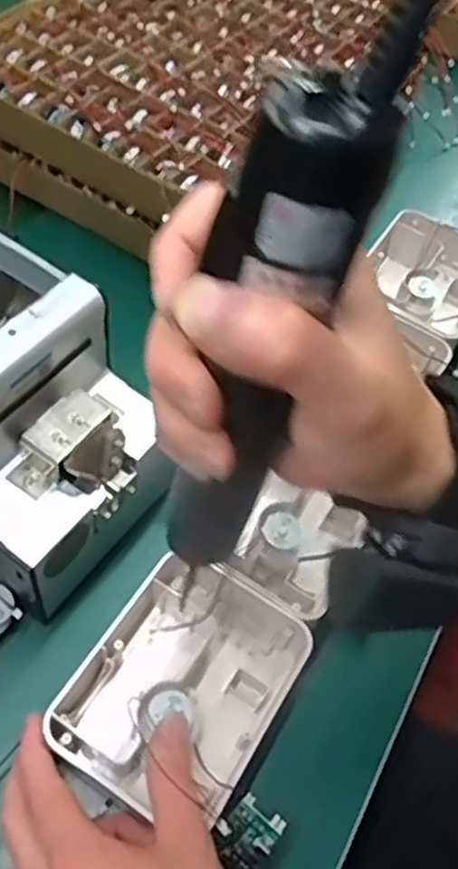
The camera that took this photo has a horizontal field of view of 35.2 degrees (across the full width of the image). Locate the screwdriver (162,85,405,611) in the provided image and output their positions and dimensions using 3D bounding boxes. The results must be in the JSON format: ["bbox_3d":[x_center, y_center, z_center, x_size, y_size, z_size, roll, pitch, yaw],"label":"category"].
[{"bbox_3d":[0.007,-0.016,0.242,0.041,0.199,0.034,-29,66,-26],"label":"screwdriver"}]

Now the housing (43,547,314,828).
[{"bbox_3d":[-0.025,0.138,0.397,0.100,0.045,0.128,29,58,15],"label":"housing"}]

